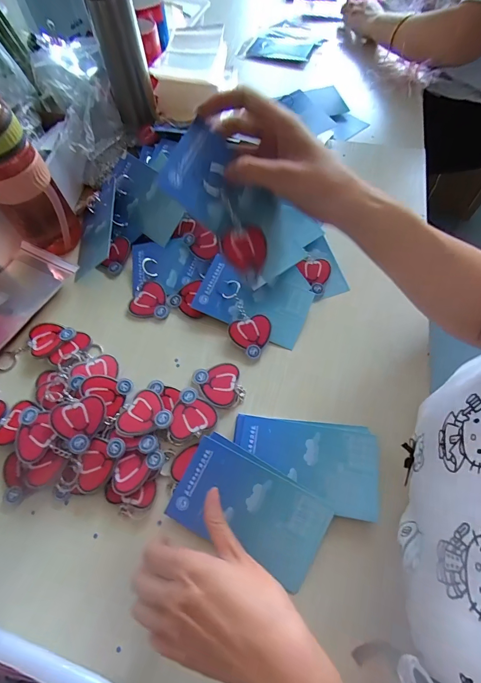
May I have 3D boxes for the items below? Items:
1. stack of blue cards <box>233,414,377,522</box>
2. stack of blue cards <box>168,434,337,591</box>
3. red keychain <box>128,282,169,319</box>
[{"bbox_3d":[0.063,0.120,0.339,0.139,0.014,0.082,6,63,5],"label":"stack of blue cards"},{"bbox_3d":[0.008,0.156,0.320,0.139,0.010,0.083,26,70,13],"label":"stack of blue cards"},{"bbox_3d":[-0.115,-0.055,0.438,0.049,0.004,0.049,7,63,5],"label":"red keychain"}]

